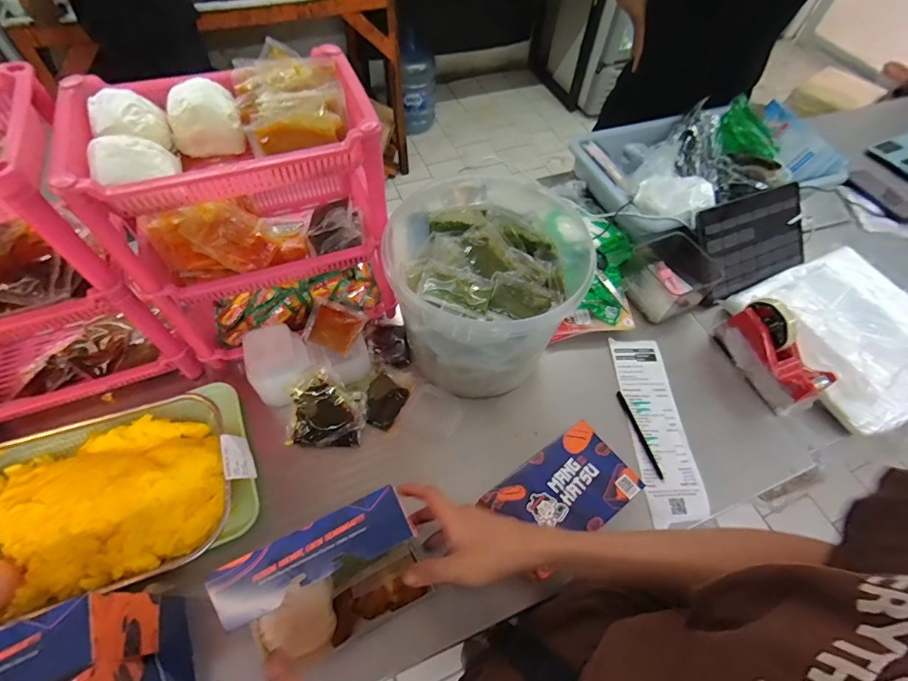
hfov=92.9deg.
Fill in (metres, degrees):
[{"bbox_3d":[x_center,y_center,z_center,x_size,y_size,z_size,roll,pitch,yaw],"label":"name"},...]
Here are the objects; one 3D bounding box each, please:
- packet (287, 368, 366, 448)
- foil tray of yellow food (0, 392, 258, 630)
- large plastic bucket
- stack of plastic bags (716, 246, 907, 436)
[{"bbox_3d":[-0.174,0.095,0.596,0.100,0.021,0.101,0,91,-7],"label":"packet"},{"bbox_3d":[-0.420,0.181,0.515,0.328,0.055,0.227,-18,60,-14],"label":"foil tray of yellow food"},{"bbox_3d":[0.034,-0.059,0.592,0.223,0.197,0.237,2,58,-3],"label":"large plastic bucket"},{"bbox_3d":[0.670,-0.020,0.716,0.322,0.060,0.283,-16,59,-21],"label":"stack of plastic bags"}]

